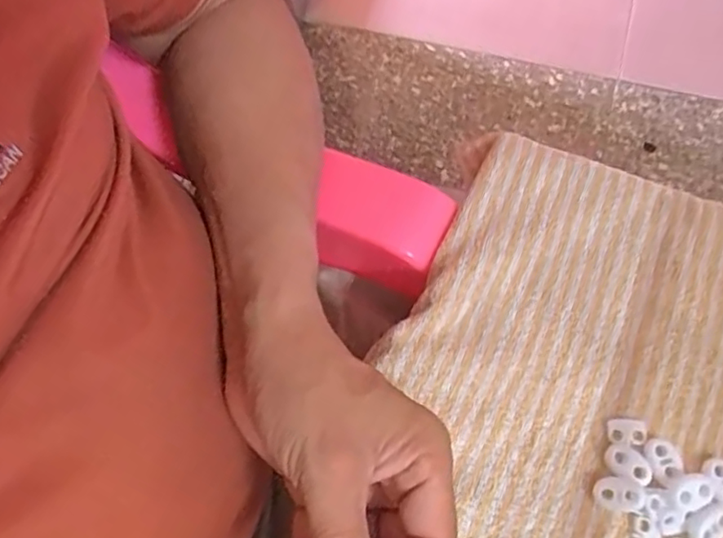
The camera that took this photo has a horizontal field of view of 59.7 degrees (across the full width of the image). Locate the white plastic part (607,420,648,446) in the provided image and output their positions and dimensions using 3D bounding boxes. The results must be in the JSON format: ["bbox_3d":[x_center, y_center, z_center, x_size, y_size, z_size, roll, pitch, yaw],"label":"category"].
[{"bbox_3d":[0.130,0.080,0.307,0.019,0.004,0.013,-1,69,3],"label":"white plastic part"}]

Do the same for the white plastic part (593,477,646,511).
[{"bbox_3d":[0.120,0.106,0.295,0.021,0.008,0.014,4,69,4],"label":"white plastic part"}]

